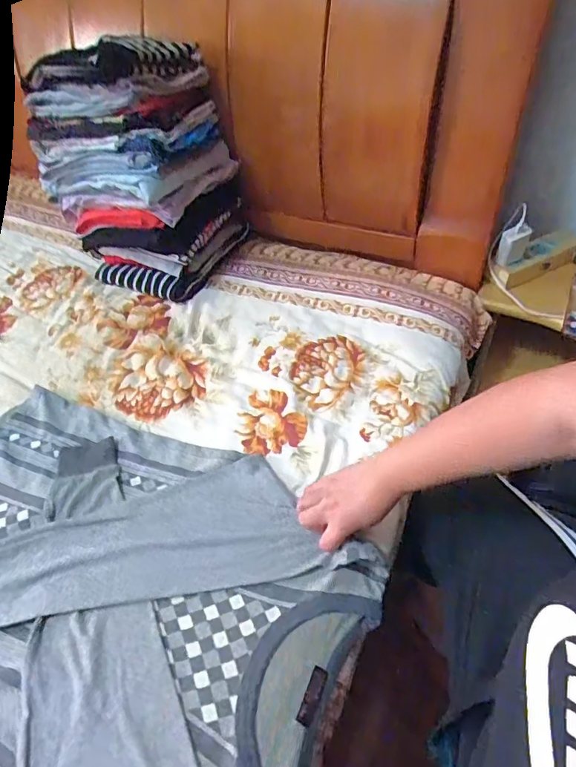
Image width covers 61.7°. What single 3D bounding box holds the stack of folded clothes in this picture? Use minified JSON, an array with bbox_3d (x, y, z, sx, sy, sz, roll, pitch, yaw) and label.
[{"bbox_3d":[-0.255,-0.371,0.839,0.259,0.344,0.235,20,55,21],"label":"stack of folded clothes"}]

